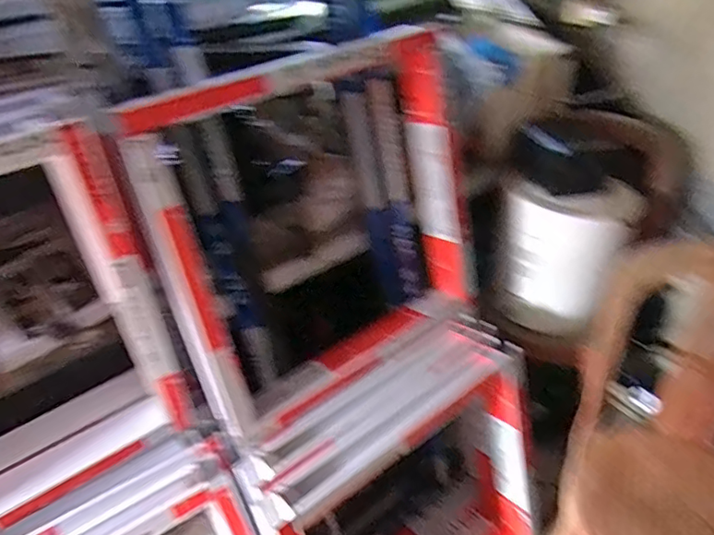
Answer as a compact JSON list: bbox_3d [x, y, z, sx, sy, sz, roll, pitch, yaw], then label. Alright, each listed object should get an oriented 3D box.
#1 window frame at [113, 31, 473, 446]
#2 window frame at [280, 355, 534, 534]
[{"bbox_3d":[-0.047,-0.063,0.987,0.575,0.578,0.091,-28,30,-29],"label":"window frame"},{"bbox_3d":[0.151,0.521,1.114,0.576,0.571,0.117,-31,32,-30],"label":"window frame"}]

